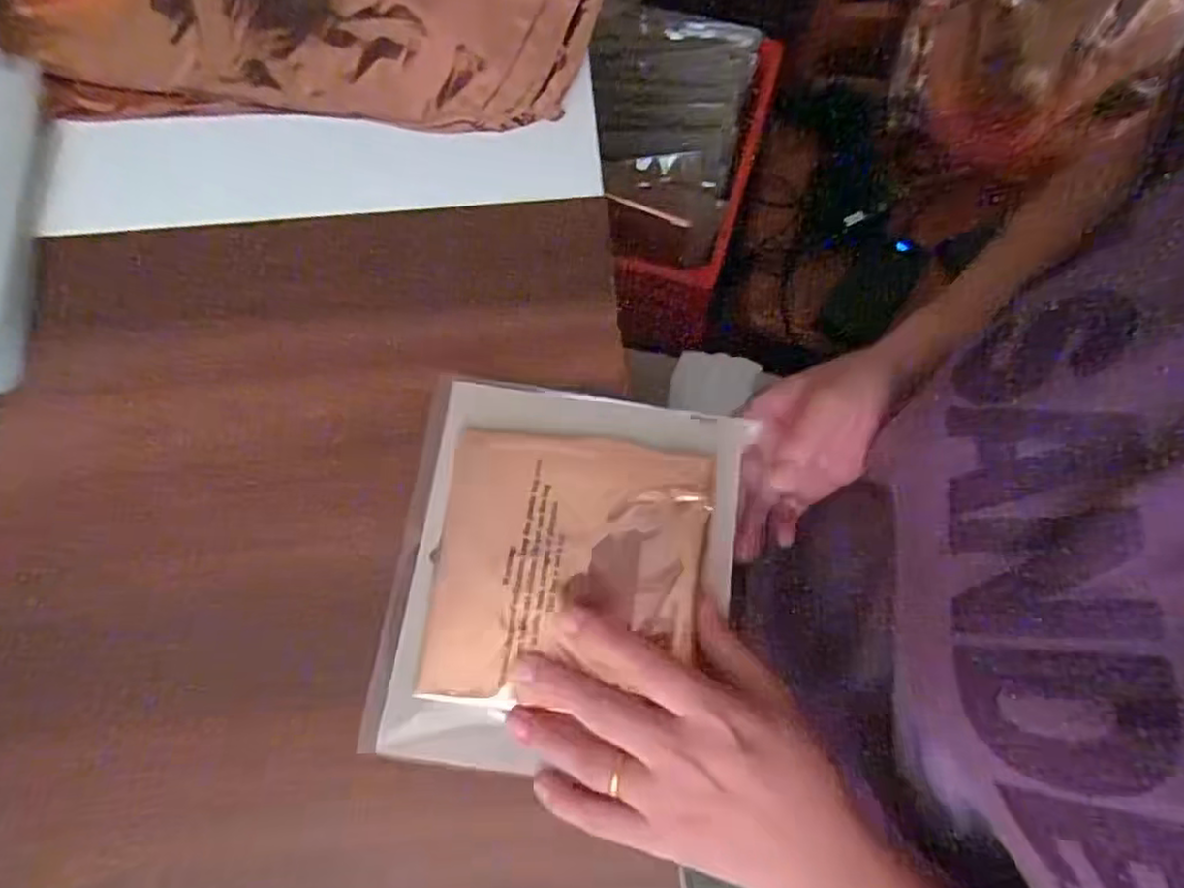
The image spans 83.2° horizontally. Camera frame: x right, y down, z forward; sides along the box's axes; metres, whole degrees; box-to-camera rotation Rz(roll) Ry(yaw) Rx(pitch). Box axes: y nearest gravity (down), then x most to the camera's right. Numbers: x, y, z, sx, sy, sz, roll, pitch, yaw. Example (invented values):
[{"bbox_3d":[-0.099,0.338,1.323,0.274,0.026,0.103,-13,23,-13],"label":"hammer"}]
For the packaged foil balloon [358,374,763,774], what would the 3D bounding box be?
[{"bbox_3d":[-0.015,0.064,0.343,0.167,0.015,0.193,9,73,2],"label":"packaged foil balloon"}]

